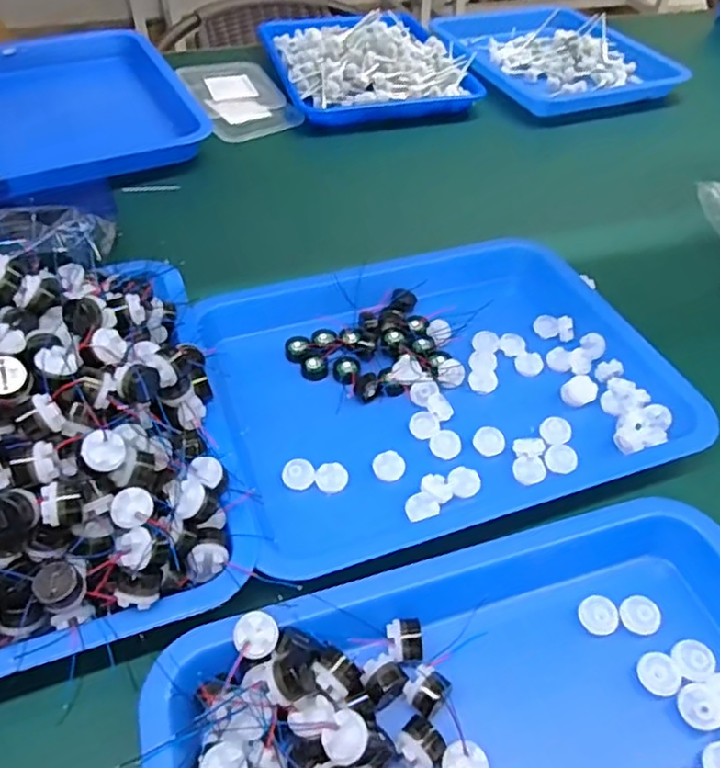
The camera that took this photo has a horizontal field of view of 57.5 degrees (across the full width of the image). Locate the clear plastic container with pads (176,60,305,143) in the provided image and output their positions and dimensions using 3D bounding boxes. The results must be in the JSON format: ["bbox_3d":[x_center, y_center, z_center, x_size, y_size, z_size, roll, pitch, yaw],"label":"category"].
[{"bbox_3d":[-0.159,-0.373,0.849,0.114,0.025,0.206,-15,48,-18],"label":"clear plastic container with pads"}]

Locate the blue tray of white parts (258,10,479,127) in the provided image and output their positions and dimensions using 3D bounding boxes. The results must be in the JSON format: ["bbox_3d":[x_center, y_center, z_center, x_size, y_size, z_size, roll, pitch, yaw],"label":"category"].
[{"bbox_3d":[0.010,-0.448,0.886,0.253,0.069,0.280,-6,45,-10],"label":"blue tray of white parts"}]

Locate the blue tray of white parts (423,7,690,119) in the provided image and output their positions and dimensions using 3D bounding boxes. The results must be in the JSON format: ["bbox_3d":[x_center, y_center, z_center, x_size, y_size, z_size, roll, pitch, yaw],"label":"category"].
[{"bbox_3d":[0.276,-0.466,0.921,0.284,0.046,0.294,-9,46,-13],"label":"blue tray of white parts"}]

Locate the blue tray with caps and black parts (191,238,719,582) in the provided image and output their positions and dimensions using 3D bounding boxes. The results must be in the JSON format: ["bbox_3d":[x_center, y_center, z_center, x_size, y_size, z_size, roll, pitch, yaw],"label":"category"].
[{"bbox_3d":[0.054,-0.008,0.490,0.325,0.040,0.259,-13,47,-16],"label":"blue tray with caps and black parts"}]

